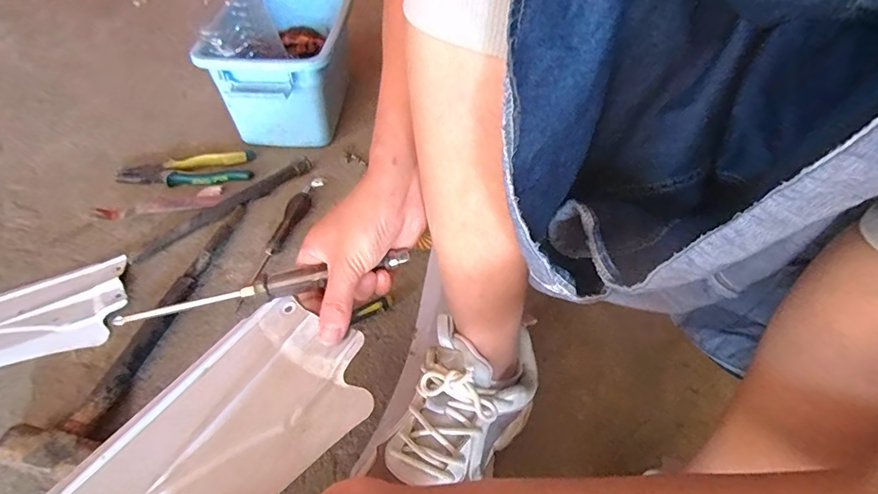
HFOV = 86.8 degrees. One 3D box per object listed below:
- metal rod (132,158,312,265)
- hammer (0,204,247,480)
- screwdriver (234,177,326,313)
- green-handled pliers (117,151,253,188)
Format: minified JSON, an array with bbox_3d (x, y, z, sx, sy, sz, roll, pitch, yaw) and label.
[{"bbox_3d":[-0.294,-0.057,0.650,0.261,0.016,0.022,-36,59,-27],"label":"metal rod"},{"bbox_3d":[-0.324,0.069,0.535,0.074,0.039,0.368,12,51,6],"label":"hammer"},{"bbox_3d":[-0.213,-0.020,0.628,0.027,0.021,0.235,15,51,11],"label":"screwdriver"},{"bbox_3d":[-0.371,-0.113,0.684,0.180,0.020,0.056,-12,51,-12],"label":"green-handled pliers"}]

